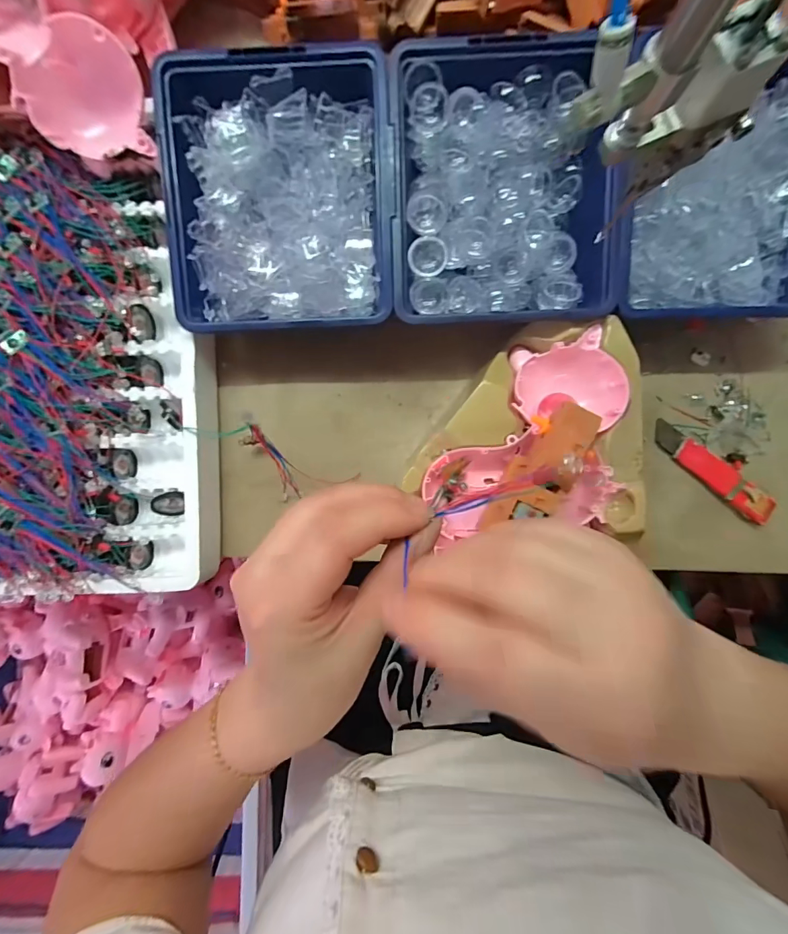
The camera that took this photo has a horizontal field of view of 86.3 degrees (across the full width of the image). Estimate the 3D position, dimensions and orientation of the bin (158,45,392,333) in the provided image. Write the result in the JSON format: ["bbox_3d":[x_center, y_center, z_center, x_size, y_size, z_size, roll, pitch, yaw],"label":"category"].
[{"bbox_3d":[-0.073,-0.173,0.275,0.143,0.039,0.163,-2,92,-3],"label":"bin"}]

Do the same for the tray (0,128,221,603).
[{"bbox_3d":[-0.266,-0.068,0.295,0.262,0.038,0.315,-3,92,-3],"label":"tray"}]

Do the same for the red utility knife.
[{"bbox_3d":[0.241,0.003,0.315,0.104,0.010,0.022,39,89,-3],"label":"red utility knife"}]

